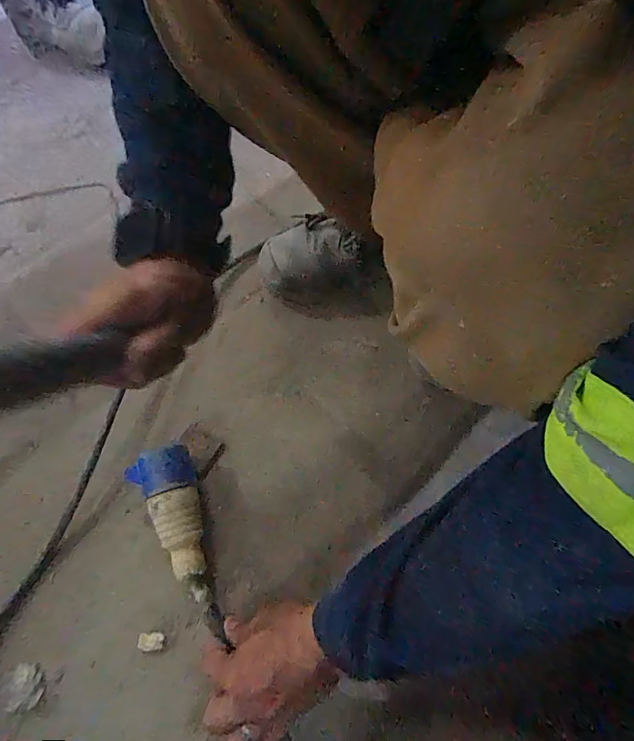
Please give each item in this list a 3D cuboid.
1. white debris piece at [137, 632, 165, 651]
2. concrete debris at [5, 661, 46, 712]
[{"bbox_3d":[-0.153,0.251,0.400,0.023,0.012,0.016,-7,66,-6],"label":"white debris piece"},{"bbox_3d":[-0.260,0.282,0.386,0.028,0.005,0.034,-2,66,-4],"label":"concrete debris"}]

